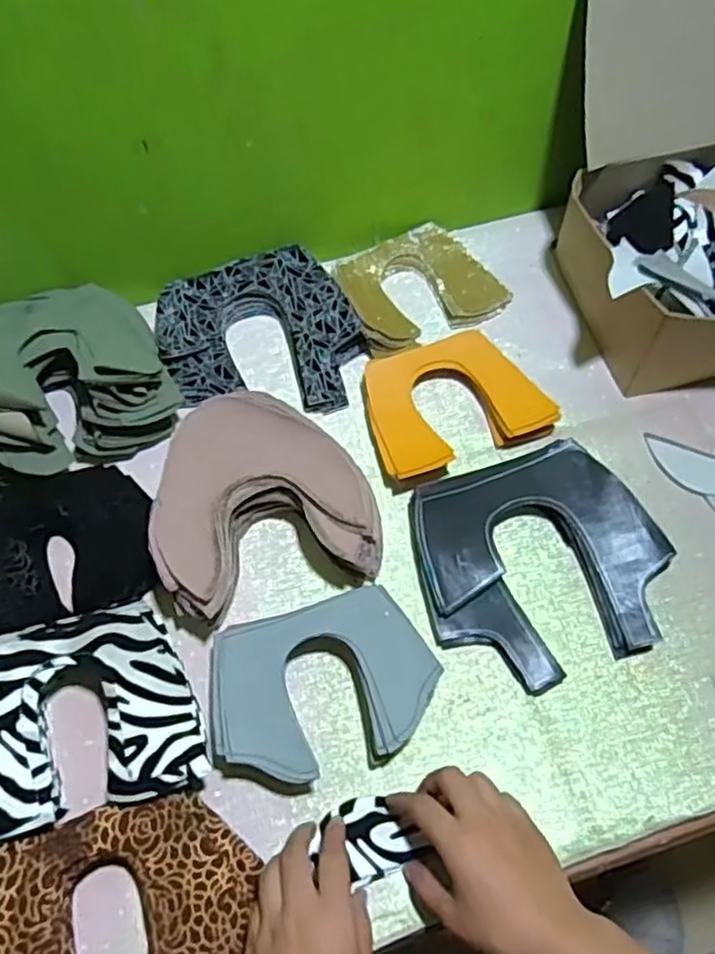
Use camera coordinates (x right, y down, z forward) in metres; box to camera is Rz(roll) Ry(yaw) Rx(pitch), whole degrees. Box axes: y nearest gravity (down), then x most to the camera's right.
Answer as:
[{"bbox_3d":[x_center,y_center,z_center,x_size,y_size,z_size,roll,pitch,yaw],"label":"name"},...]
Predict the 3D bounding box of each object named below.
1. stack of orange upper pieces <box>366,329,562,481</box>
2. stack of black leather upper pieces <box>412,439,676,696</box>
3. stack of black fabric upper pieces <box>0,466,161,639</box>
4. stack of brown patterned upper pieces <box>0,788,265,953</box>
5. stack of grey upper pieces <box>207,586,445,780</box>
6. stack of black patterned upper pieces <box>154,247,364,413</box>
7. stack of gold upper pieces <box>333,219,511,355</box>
[{"bbox_3d":[0.086,-0.071,0.648,0.159,0.023,0.125,-19,62,-11],"label":"stack of orange upper pieces"},{"bbox_3d":[0.145,0.066,0.565,0.186,0.036,0.179,-17,61,-10],"label":"stack of black leather upper pieces"},{"bbox_3d":[-0.258,0.061,0.577,0.172,0.045,0.133,-18,61,-10],"label":"stack of black fabric upper pieces"},{"bbox_3d":[-0.159,0.287,0.448,0.185,0.032,0.133,-18,61,-10],"label":"stack of brown patterned upper pieces"},{"bbox_3d":[-0.025,0.155,0.520,0.159,0.036,0.115,-14,61,-8],"label":"stack of grey upper pieces"},{"bbox_3d":[-0.095,-0.140,0.691,0.187,0.036,0.180,-12,60,-7],"label":"stack of black patterned upper pieces"},{"bbox_3d":[0.063,-0.198,0.727,0.163,0.022,0.142,-23,62,-13],"label":"stack of gold upper pieces"}]

